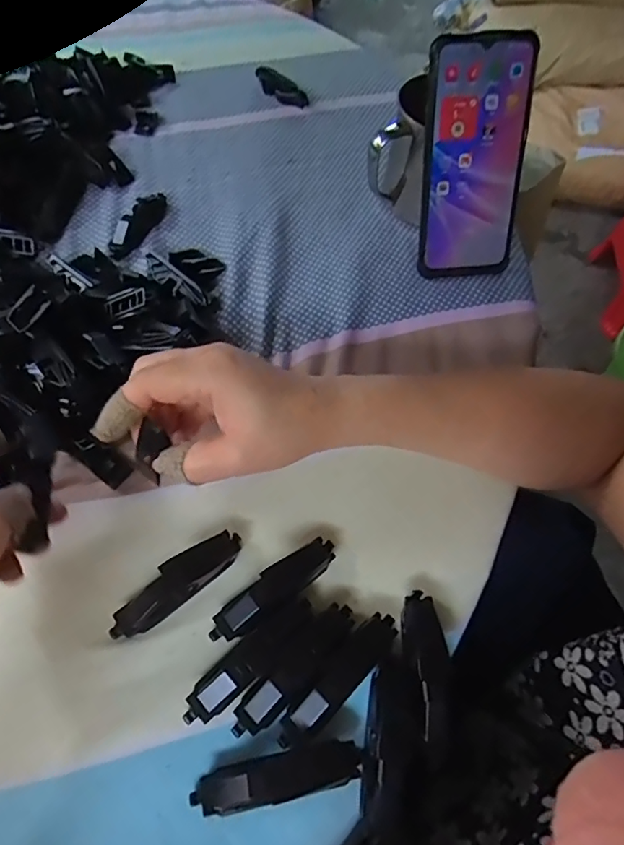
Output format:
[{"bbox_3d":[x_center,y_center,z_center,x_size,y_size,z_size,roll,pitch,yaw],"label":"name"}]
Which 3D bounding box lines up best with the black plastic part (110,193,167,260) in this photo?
[{"bbox_3d":[-0.146,-0.170,0.441,0.017,0.015,0.082,21,60,8],"label":"black plastic part"}]

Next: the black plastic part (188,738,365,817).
[{"bbox_3d":[-0.015,0.168,0.247,0.080,0.017,0.018,-9,60,-10],"label":"black plastic part"}]

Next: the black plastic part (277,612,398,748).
[{"bbox_3d":[0.015,0.131,0.269,0.080,0.013,0.019,-39,69,-24],"label":"black plastic part"}]

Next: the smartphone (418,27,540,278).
[{"bbox_3d":[0.122,-0.194,0.392,0.075,0.161,0.013,-4,27,-4],"label":"smartphone"}]

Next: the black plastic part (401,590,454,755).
[{"bbox_3d":[0.061,0.128,0.273,0.019,0.017,0.074,-2,59,-5],"label":"black plastic part"}]

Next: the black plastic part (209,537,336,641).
[{"bbox_3d":[-0.020,0.092,0.290,0.080,0.017,0.021,-32,67,-21],"label":"black plastic part"}]

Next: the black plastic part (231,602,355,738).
[{"bbox_3d":[-0.008,0.126,0.269,0.020,0.017,0.080,40,64,18],"label":"black plastic part"}]

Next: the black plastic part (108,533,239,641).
[{"bbox_3d":[-0.075,0.089,0.289,0.079,0.013,0.021,-33,67,-21],"label":"black plastic part"}]

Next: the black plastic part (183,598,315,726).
[{"bbox_3d":[-0.031,0.122,0.270,0.080,0.019,0.020,-34,67,-22],"label":"black plastic part"}]

